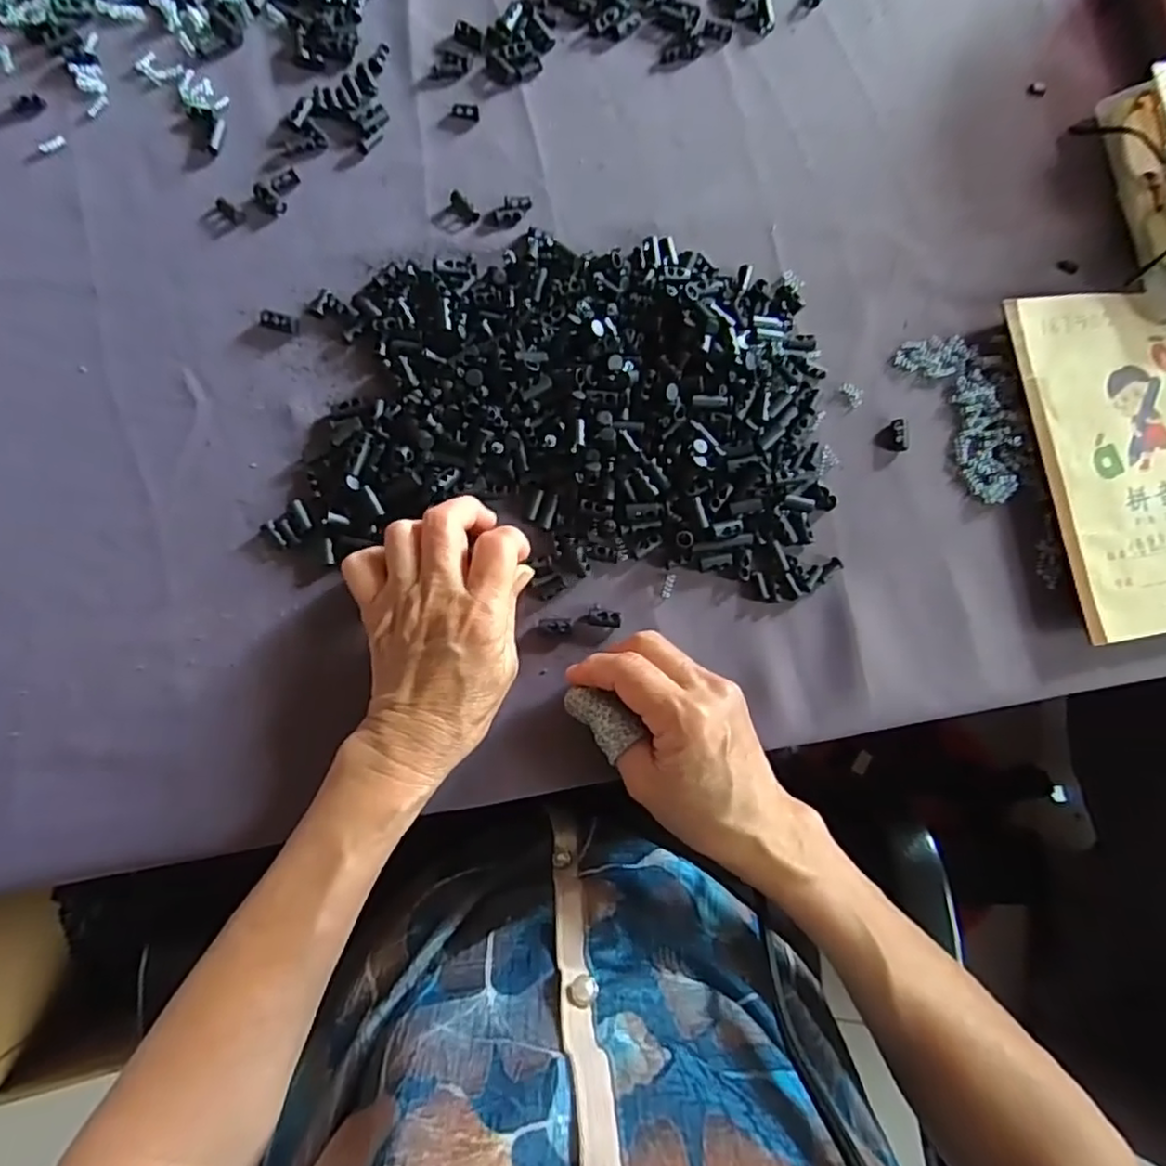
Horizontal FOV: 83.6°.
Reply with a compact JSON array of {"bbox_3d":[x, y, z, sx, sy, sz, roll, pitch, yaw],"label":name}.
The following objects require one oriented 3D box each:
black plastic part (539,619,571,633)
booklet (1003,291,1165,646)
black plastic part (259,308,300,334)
[{"bbox_3d":[-0.015,0.023,0.354,0.017,0.007,0.008,2,83,-4],"label":"black plastic part"},{"bbox_3d":[0.334,-0.076,0.382,0.136,0.008,0.203,-9,83,-7],"label":"booklet"},{"bbox_3d":[-0.168,-0.144,0.361,0.021,0.006,0.010,13,82,-2],"label":"black plastic part"}]

